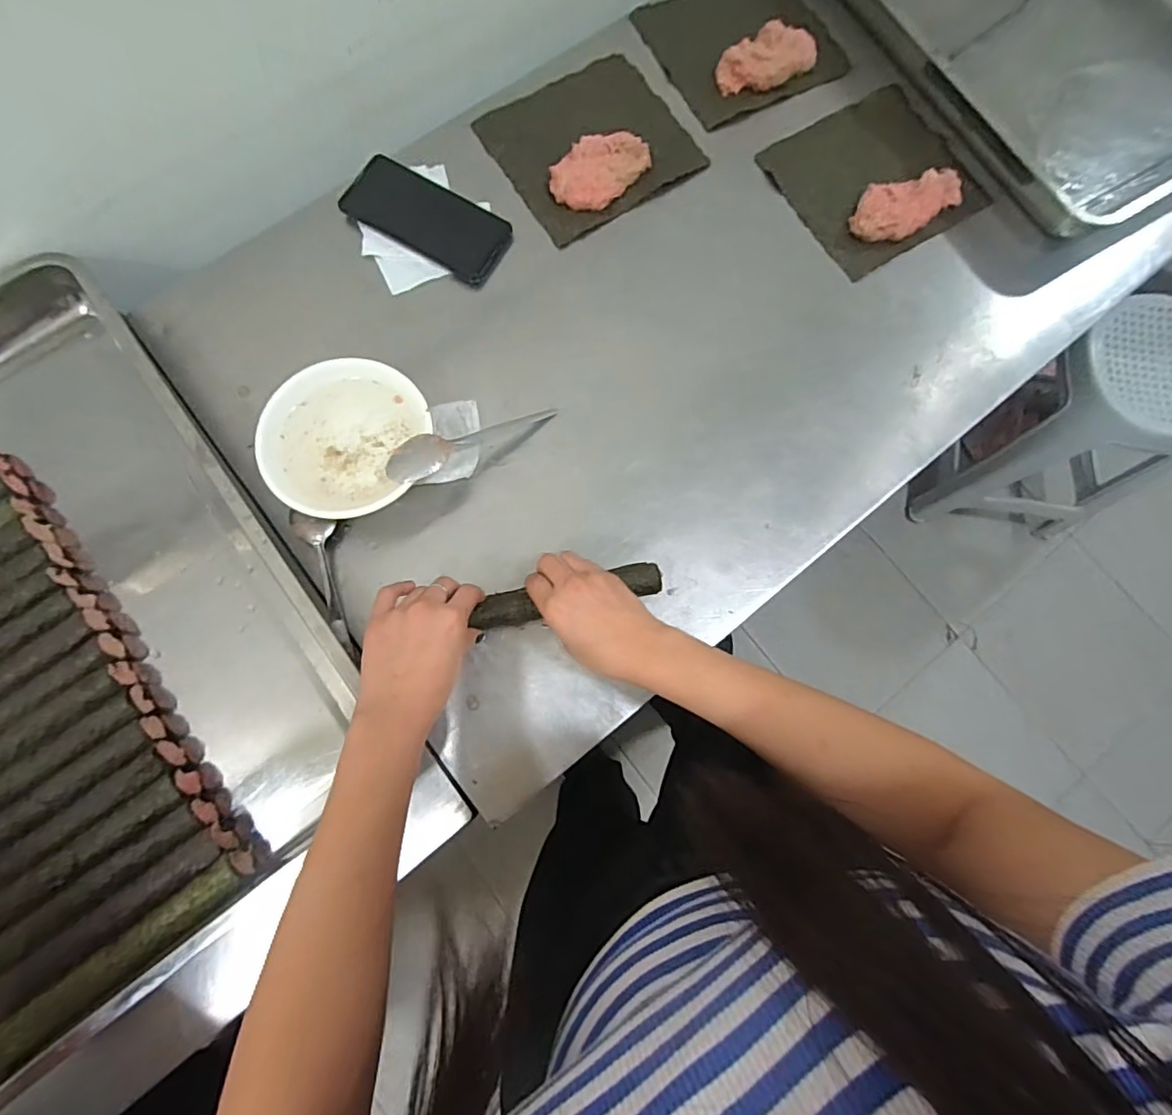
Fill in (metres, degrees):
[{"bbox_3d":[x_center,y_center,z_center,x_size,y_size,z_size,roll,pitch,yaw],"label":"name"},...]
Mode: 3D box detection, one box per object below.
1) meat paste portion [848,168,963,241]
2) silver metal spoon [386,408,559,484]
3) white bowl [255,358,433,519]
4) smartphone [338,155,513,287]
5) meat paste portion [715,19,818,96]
[{"bbox_3d":[0.330,-0.365,0.565,0.117,0.027,0.059,-31,81,-7],"label":"meat paste portion"},{"bbox_3d":[-0.102,-0.107,0.503,0.164,0.036,0.034,-29,79,-37],"label":"silver metal spoon"},{"bbox_3d":[-0.211,-0.104,0.493,0.132,0.047,0.144,0,78,-1],"label":"white bowl"},{"bbox_3d":[-0.161,-0.344,0.558,0.162,0.013,0.075,30,79,5],"label":"smartphone"},{"bbox_3d":[0.195,-0.544,0.600,0.104,0.032,0.055,-29,81,-7],"label":"meat paste portion"}]

